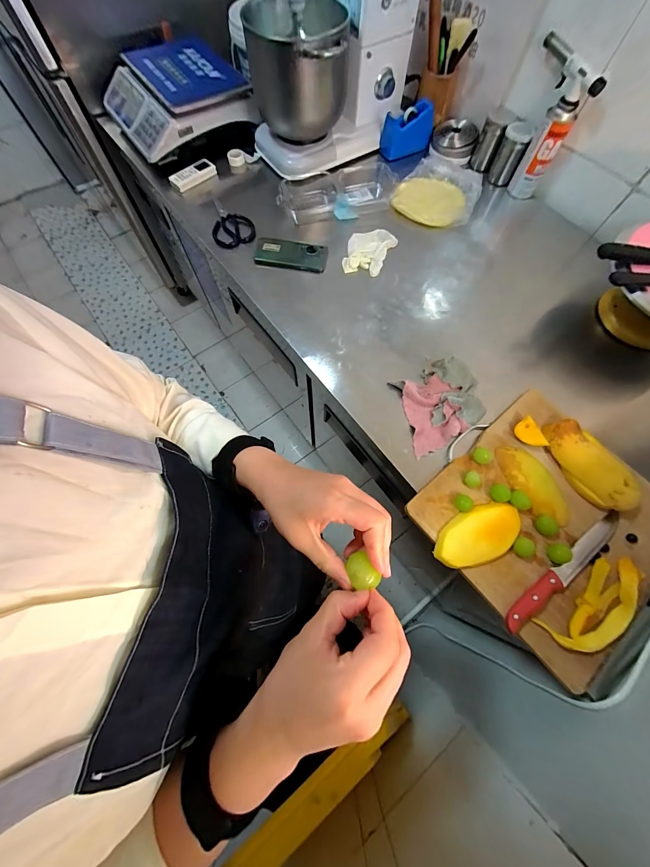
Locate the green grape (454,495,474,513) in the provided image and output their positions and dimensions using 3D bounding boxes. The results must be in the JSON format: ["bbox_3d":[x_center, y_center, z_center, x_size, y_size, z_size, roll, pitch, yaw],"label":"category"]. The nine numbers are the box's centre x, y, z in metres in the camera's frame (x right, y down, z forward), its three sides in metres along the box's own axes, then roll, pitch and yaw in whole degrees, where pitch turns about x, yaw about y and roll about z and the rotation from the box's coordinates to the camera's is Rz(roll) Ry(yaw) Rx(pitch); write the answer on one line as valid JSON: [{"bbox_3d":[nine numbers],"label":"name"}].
[{"bbox_3d":[0.230,0.116,0.515,0.023,0.019,0.028,-18,70,-5],"label":"green grape"}]

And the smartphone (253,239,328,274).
[{"bbox_3d":[-0.080,-0.425,0.736,0.168,0.017,0.073,9,81,4],"label":"smartphone"}]

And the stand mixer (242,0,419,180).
[{"bbox_3d":[-0.002,-0.926,0.730,0.312,0.402,0.413,39,75,14],"label":"stand mixer"}]

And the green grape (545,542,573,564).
[{"bbox_3d":[0.364,0.187,0.483,0.024,0.024,0.030,-4,69,0],"label":"green grape"}]

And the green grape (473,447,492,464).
[{"bbox_3d":[0.274,0.040,0.544,0.026,0.020,0.028,-1,69,1],"label":"green grape"}]

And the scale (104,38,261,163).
[{"bbox_3d":[-0.400,-0.900,0.826,0.315,0.089,0.308,-33,74,-13],"label":"scale"}]

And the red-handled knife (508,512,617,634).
[{"bbox_3d":[0.377,0.209,0.480,0.269,0.021,0.032,-34,72,-11],"label":"red-handled knife"}]

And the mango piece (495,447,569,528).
[{"bbox_3d":[0.356,0.085,0.531,0.074,0.021,0.143,-16,70,-5],"label":"mango piece"}]

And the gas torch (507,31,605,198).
[{"bbox_3d":[0.511,-0.722,0.734,0.065,0.232,0.148,-14,70,-4],"label":"gas torch"}]

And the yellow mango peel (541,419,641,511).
[{"bbox_3d":[0.450,0.050,0.528,0.085,0.047,0.168,-19,70,-6],"label":"yellow mango peel"}]

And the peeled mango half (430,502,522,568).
[{"bbox_3d":[0.244,0.163,0.497,0.145,0.023,0.074,-30,71,-9],"label":"peeled mango half"}]

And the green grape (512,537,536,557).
[{"bbox_3d":[0.310,0.178,0.489,0.027,0.027,0.026,29,73,12],"label":"green grape"}]

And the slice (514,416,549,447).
[{"bbox_3d":[0.366,0.003,0.554,0.038,0.023,0.056,-34,72,-11],"label":"slice"}]

